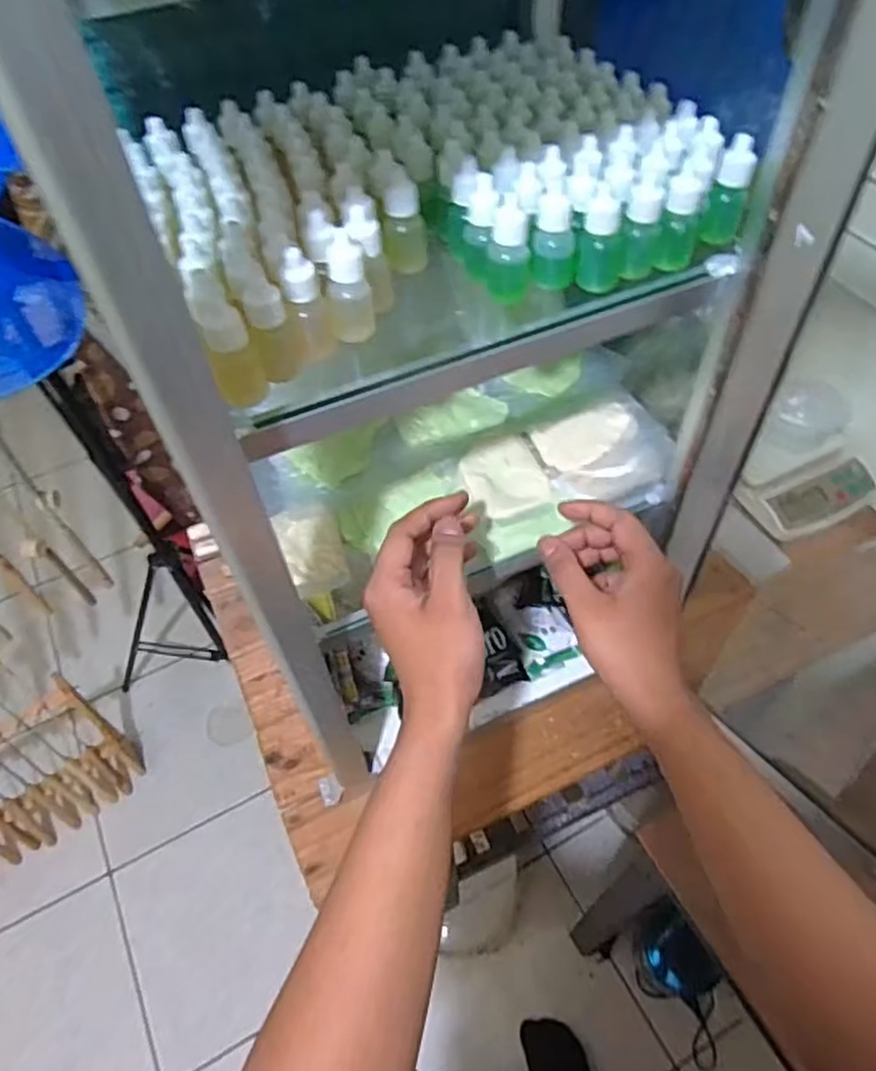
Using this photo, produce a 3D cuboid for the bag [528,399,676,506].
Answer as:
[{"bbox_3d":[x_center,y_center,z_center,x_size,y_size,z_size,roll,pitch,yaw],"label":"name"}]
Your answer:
[{"bbox_3d":[0.139,-0.064,0.577,0.099,0.036,0.083,-18,56,-11],"label":"bag"}]

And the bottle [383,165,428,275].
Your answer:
[{"bbox_3d":[-0.018,-0.177,0.399,0.024,0.049,0.027,-3,55,0],"label":"bottle"}]

